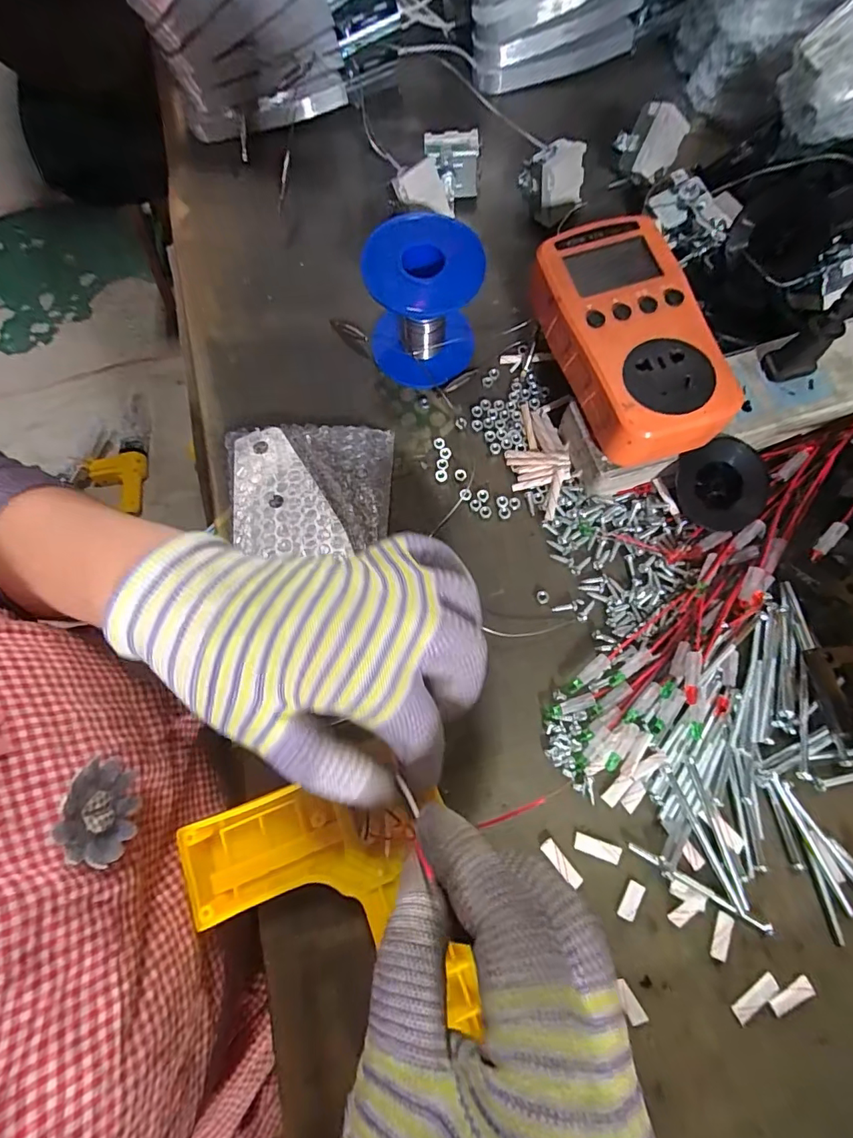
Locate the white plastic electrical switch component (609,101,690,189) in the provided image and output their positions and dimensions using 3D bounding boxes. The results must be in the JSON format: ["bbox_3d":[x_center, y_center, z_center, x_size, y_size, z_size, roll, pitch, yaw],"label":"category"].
[{"bbox_3d":[0.147,-0.282,0.319,0.039,0.044,0.025,23,78,7],"label":"white plastic electrical switch component"}]

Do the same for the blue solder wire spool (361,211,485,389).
[{"bbox_3d":[-0.002,-0.154,0.279,0.063,0.069,0.059,-1,76,2],"label":"blue solder wire spool"}]

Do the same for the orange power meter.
[{"bbox_3d":[0.101,-0.117,0.246,0.068,0.030,0.126,-17,76,-2],"label":"orange power meter"}]

